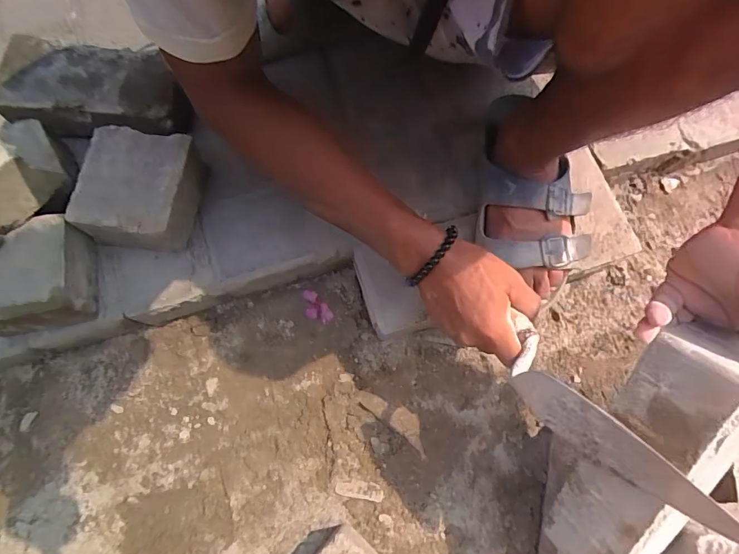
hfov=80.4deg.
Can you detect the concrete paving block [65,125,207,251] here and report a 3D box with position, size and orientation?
[{"bbox_3d":[-0.250,-0.094,0.483,0.108,0.069,0.122,8,72,3],"label":"concrete paving block"}]

